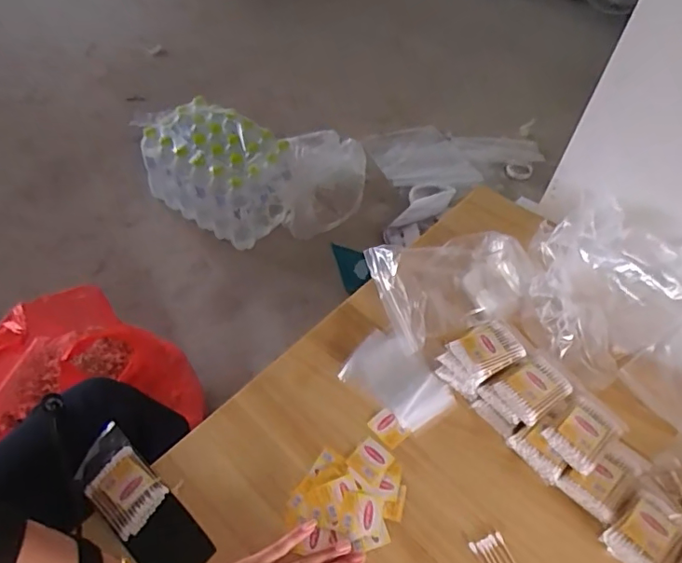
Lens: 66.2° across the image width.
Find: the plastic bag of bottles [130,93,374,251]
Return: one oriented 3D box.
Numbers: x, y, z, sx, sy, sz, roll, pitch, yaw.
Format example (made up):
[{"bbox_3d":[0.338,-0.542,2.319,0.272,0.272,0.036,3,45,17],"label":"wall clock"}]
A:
[{"bbox_3d":[-0.253,-0.299,1.514,0.620,0.252,0.341,9,51,2],"label":"plastic bag of bottles"}]

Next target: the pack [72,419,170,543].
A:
[{"bbox_3d":[-0.240,0.212,0.563,0.112,0.020,0.061,36,57,23],"label":"pack"}]

